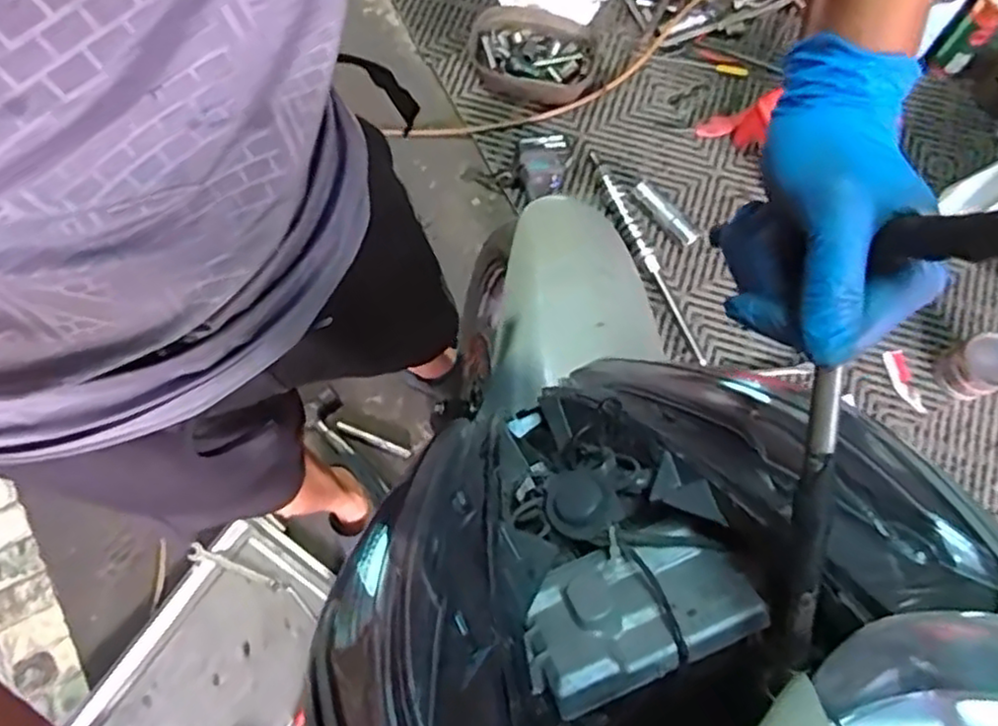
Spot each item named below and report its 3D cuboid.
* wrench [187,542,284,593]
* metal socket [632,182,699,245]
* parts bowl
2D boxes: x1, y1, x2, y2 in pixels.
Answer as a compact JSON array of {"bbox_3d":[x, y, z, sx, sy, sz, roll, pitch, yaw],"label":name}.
[{"bbox_3d":[-0.467,0.368,1.241,0.175,0.010,0.030,25,68,1],"label":"wrench"},{"bbox_3d":[0.329,-0.296,1.398,0.032,0.040,0.162,-39,76,-9],"label":"metal socket"},{"bbox_3d":[0.069,-0.664,1.512,0.264,0.054,0.213,6,74,3],"label":"parts bowl"}]

